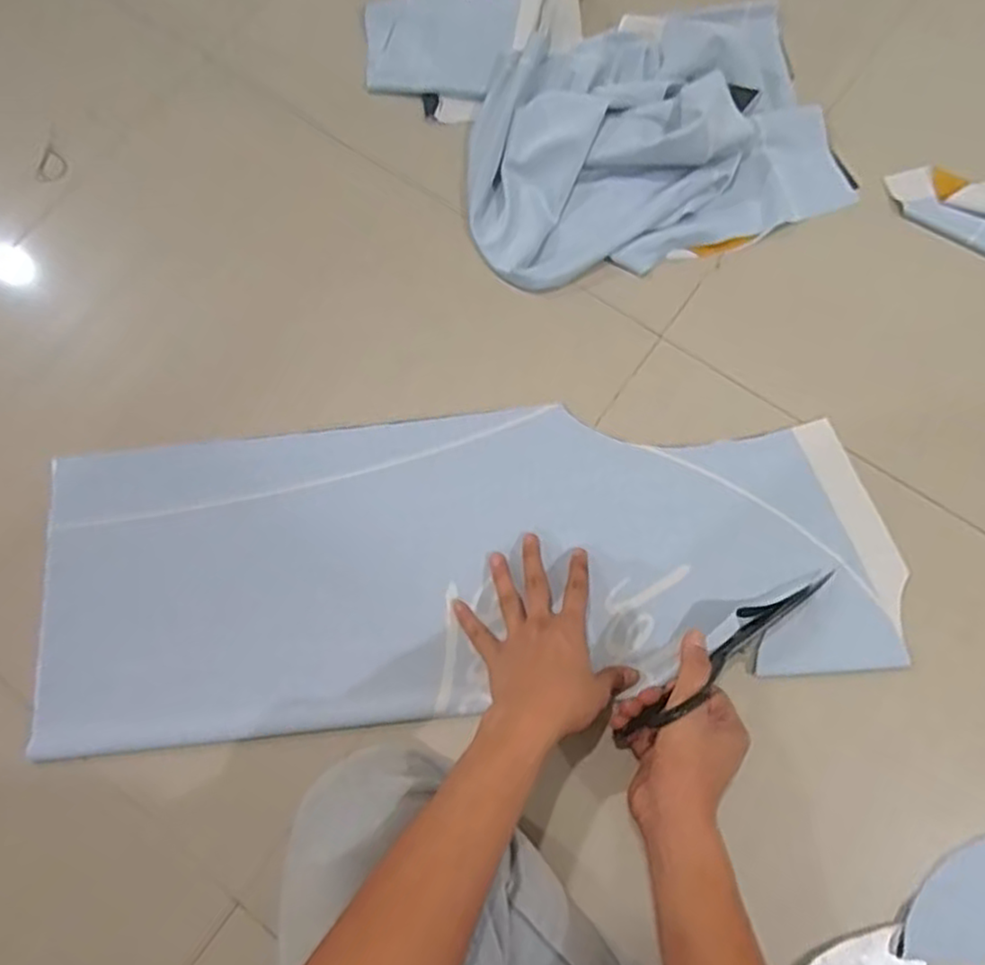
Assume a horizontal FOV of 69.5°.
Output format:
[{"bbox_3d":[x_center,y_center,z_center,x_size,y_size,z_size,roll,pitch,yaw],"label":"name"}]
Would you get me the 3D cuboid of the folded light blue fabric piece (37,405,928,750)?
[{"bbox_3d":[-0.036,0.067,0.619,0.715,0.016,0.264,-5,72,3],"label":"folded light blue fabric piece"}]

